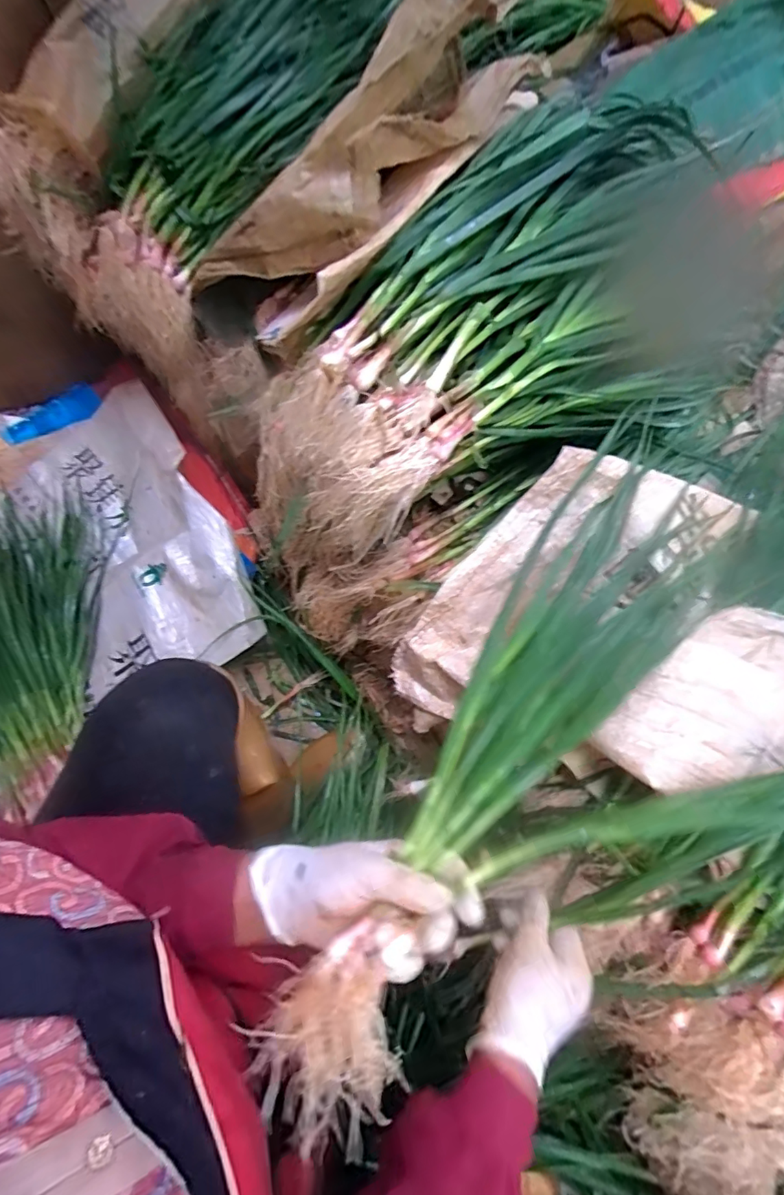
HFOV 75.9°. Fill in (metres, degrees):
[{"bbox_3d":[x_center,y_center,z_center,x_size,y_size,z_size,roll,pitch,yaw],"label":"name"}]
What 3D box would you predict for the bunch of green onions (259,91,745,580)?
[{"bbox_3d":[0.111,-0.267,0.559,0.610,0.197,0.300,-43,70,-1],"label":"bunch of green onions"}]

